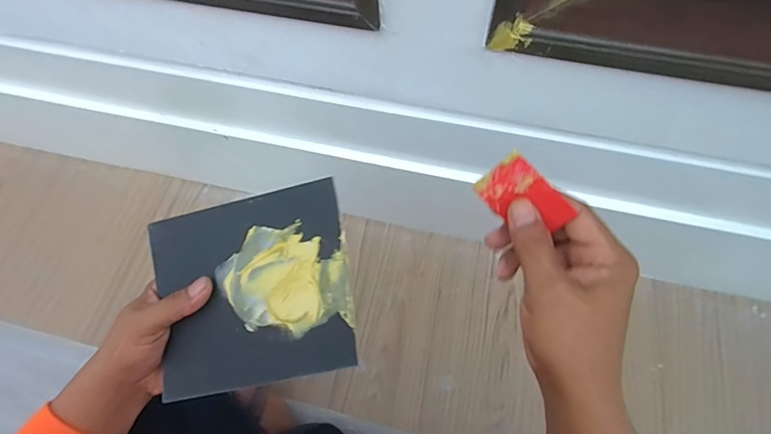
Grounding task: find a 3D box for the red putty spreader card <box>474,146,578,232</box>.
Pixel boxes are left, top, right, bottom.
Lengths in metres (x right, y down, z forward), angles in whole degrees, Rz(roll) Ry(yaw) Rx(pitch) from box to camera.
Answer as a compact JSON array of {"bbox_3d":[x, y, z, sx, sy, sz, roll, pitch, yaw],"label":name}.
[{"bbox_3d":[0.092,-0.011,0.303,0.057,0.042,0.006,43,46,-1],"label":"red putty spreader card"}]

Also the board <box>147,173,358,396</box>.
[{"bbox_3d":[-0.111,0.059,0.373,0.165,0.006,0.150,-13,77,8],"label":"board"}]

